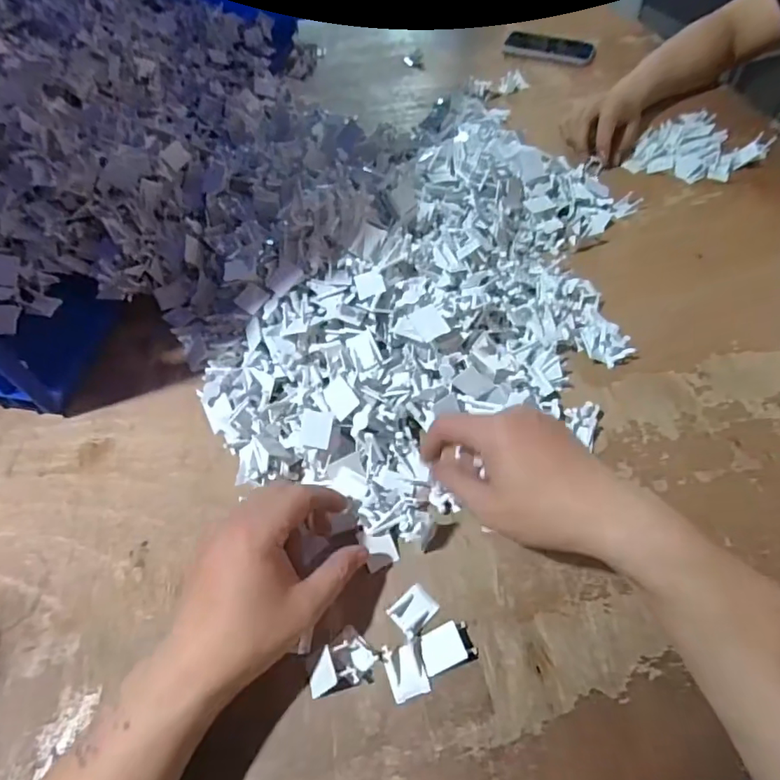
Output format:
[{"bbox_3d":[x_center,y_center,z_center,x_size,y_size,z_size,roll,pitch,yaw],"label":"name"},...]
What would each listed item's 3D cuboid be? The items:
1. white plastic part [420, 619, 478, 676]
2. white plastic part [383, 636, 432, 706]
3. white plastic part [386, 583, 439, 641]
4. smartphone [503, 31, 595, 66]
[{"bbox_3d":[0.038,0.168,0.335,0.034,0.013,0.026,-15,56,-9],"label":"white plastic part"},{"bbox_3d":[0.011,0.181,0.331,0.025,0.004,0.032,-11,56,-6],"label":"white plastic part"},{"bbox_3d":[0.017,0.152,0.353,0.031,0.007,0.024,-37,62,-22],"label":"white plastic part"},{"bbox_3d":[0.268,-0.577,0.860,0.145,0.017,0.065,14,56,12],"label":"smartphone"}]

